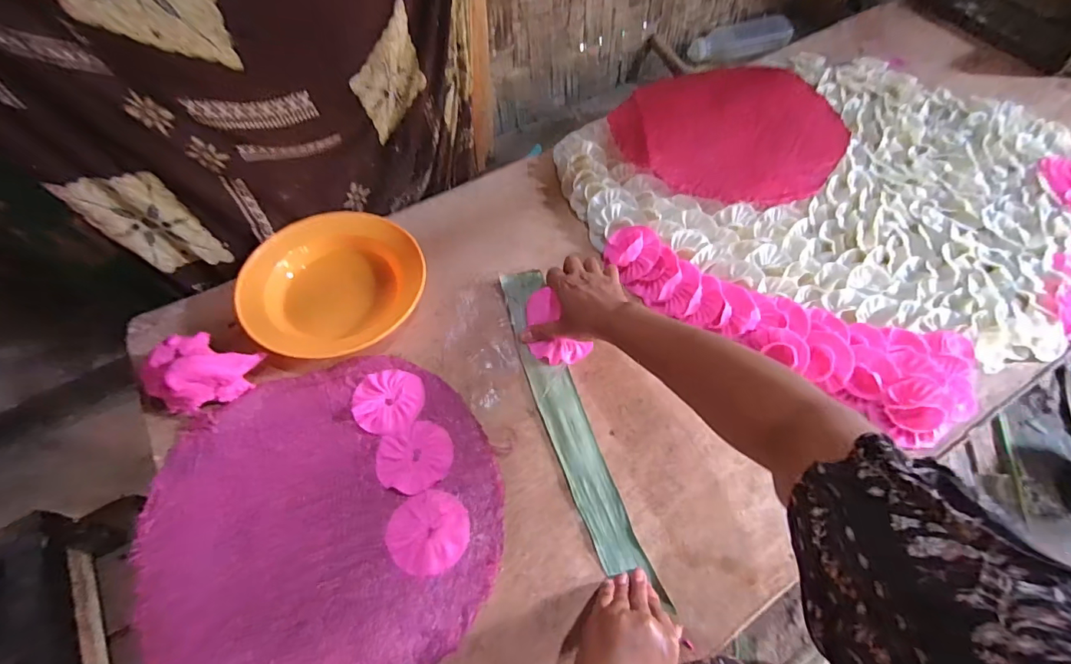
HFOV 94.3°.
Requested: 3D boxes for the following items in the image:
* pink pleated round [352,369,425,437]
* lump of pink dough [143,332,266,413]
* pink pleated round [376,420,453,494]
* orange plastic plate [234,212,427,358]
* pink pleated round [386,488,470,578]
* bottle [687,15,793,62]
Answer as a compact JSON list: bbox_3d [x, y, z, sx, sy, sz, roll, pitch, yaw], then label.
[{"bbox_3d":[-0.168,0.077,0.564,0.076,0.009,0.077,0,60,0],"label":"pink pleated round"},{"bbox_3d":[-0.370,0.045,0.547,0.086,0.056,0.084,20,62,12],"label":"lump of pink dough"},{"bbox_3d":[-0.127,0.134,0.532,0.077,0.011,0.071,0,60,0],"label":"pink pleated round"},{"bbox_3d":[-0.254,-0.064,0.628,0.222,0.052,0.180,-25,63,-14],"label":"orange plastic plate"},{"bbox_3d":[-0.106,0.198,0.493,0.077,0.011,0.076,-6,60,-3],"label":"pink pleated round"},{"bbox_3d":[0.426,-0.611,1.040,0.221,0.053,0.061,-8,60,-4],"label":"bottle"}]

